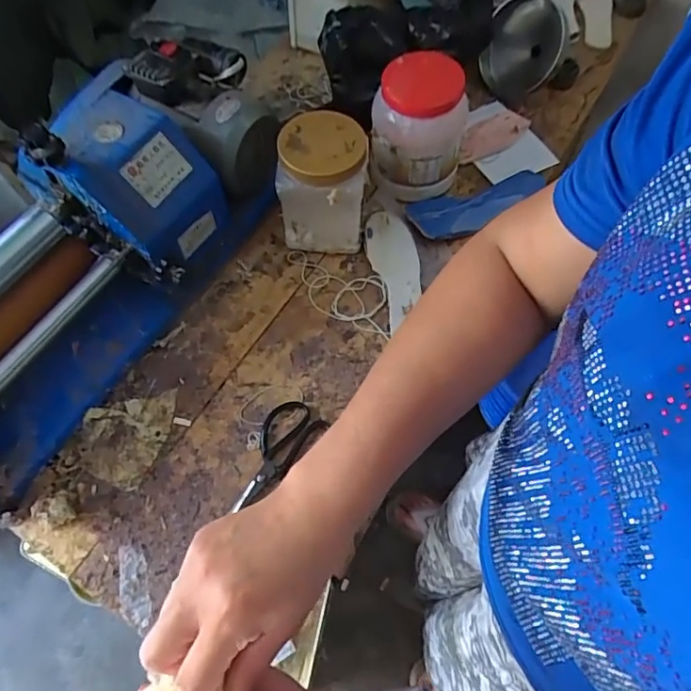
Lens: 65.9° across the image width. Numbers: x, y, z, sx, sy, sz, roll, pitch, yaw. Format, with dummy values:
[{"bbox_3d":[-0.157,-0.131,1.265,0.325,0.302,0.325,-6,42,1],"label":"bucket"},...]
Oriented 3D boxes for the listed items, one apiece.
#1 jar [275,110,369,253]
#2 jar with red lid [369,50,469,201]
[{"bbox_3d":[-0.032,-0.231,0.781,0.119,0.183,0.110,1,65,-1],"label":"jar"},{"bbox_3d":[0.115,-0.336,0.821,0.136,0.184,0.146,1,65,-1],"label":"jar with red lid"}]

